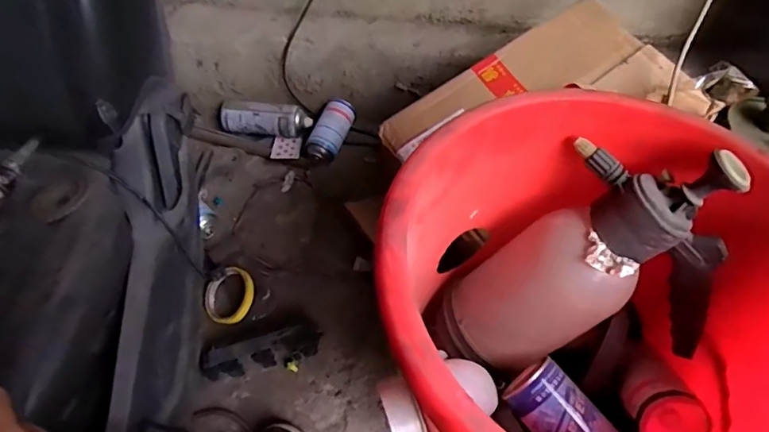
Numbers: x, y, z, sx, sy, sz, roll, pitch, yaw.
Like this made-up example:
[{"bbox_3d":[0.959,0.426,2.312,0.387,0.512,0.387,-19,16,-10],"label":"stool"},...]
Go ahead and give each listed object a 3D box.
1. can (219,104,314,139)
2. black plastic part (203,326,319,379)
[{"bbox_3d":[-0.269,-0.216,1.149,0.215,0.076,0.065,13,55,7],"label":"can"},{"bbox_3d":[-0.198,0.221,0.853,0.189,0.044,0.052,-11,55,-9],"label":"black plastic part"}]

